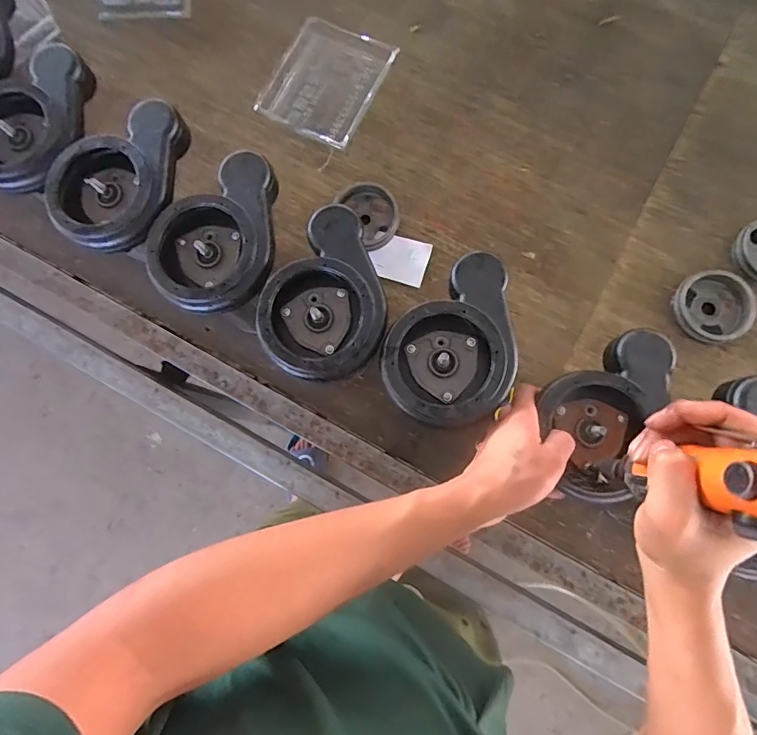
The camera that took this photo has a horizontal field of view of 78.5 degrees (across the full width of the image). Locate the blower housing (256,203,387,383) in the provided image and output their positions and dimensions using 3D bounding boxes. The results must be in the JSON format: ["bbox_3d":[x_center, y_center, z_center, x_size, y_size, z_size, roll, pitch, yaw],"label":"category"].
[{"bbox_3d":[-0.057,-0.069,0.448,0.122,0.034,0.165,-12,80,0],"label":"blower housing"}]

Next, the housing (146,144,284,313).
[{"bbox_3d":[-0.163,-0.134,0.468,0.123,0.042,0.164,3,80,3],"label":"housing"}]

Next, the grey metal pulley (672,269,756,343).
[{"bbox_3d":[0.419,-0.075,0.583,0.092,0.039,0.080,28,82,7],"label":"grey metal pulley"}]

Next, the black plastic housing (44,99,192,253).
[{"bbox_3d":[-0.271,-0.196,0.487,0.134,0.050,0.157,3,80,3],"label":"black plastic housing"}]

